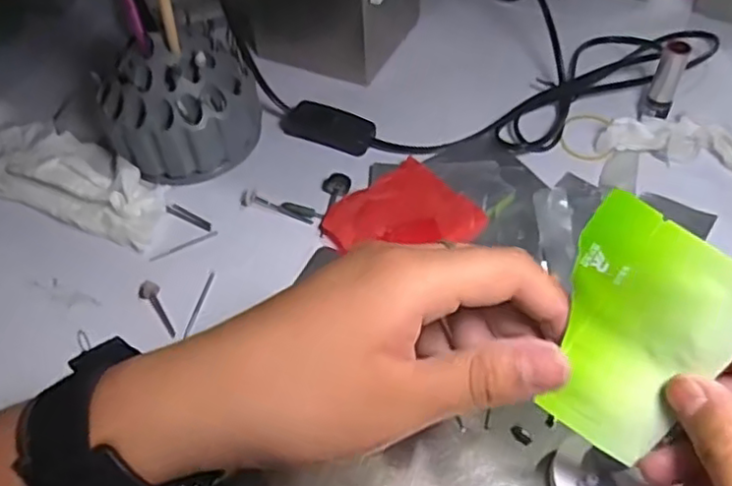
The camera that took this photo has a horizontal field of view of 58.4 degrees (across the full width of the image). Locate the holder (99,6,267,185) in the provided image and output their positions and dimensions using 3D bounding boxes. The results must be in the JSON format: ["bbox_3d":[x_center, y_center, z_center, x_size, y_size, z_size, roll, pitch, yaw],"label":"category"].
[{"bbox_3d":[-0.125,-0.098,0.432,0.102,0.076,0.085,-20,53,-13],"label":"holder"}]

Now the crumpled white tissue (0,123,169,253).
[{"bbox_3d":[-0.198,-0.045,0.436,0.158,0.014,0.060,20,55,17],"label":"crumpled white tissue"}]

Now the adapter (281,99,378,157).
[{"bbox_3d":[-0.028,-0.084,0.460,0.069,0.018,0.025,20,55,18],"label":"adapter"}]

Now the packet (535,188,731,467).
[{"bbox_3d":[0.096,0.034,0.243,0.063,0.089,0.005,37,30,19],"label":"packet"}]

